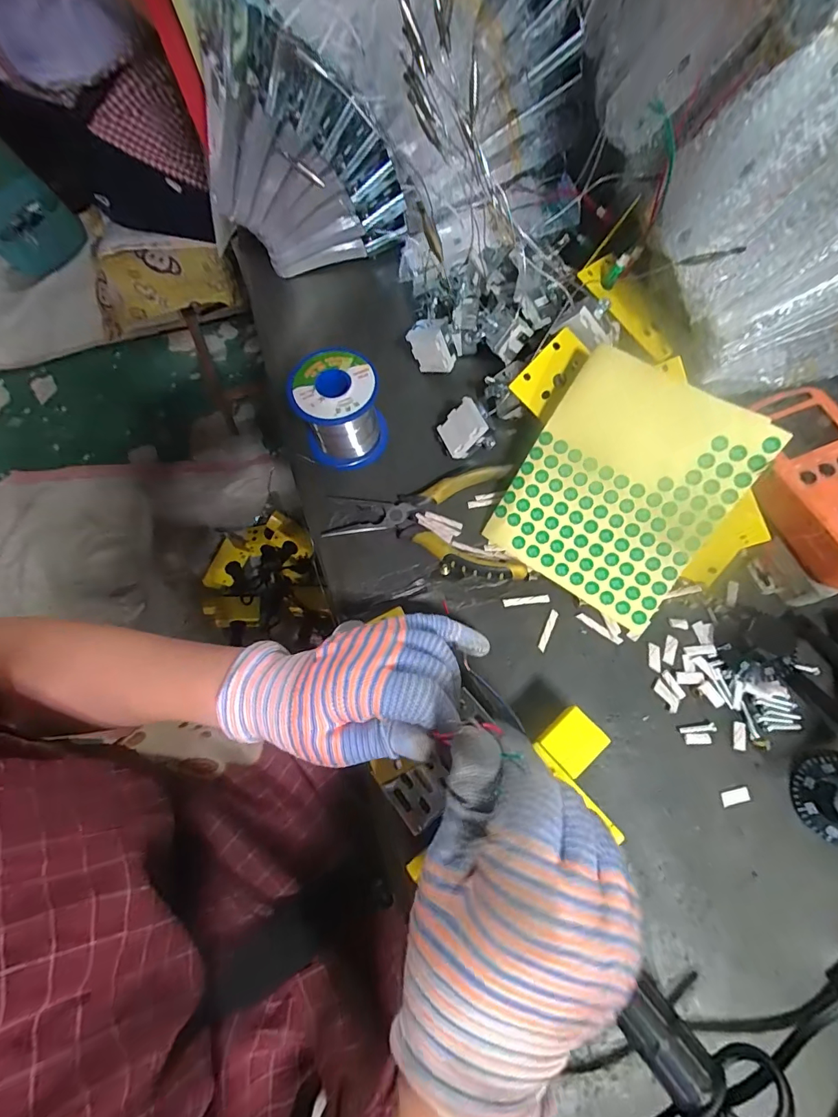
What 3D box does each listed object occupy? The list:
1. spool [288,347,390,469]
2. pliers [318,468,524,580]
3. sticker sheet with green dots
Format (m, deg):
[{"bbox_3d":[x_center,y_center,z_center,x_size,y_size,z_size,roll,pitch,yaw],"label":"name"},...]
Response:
[{"bbox_3d":[-0.061,-0.114,0.352,0.062,0.062,0.065,-1,72,2],"label":"spool"},{"bbox_3d":[0.002,-0.024,0.340,0.139,0.015,0.087,-4,72,1],"label":"pliers"},{"bbox_3d":[0.136,-0.047,0.310,0.130,0.009,0.152,35,104,13],"label":"sticker sheet with green dots"}]

